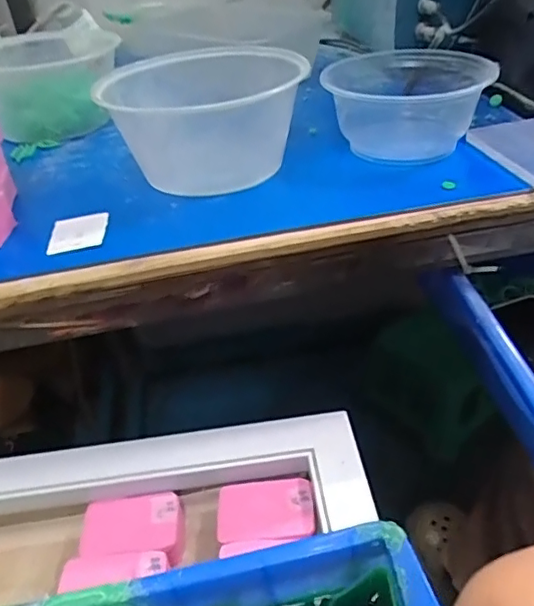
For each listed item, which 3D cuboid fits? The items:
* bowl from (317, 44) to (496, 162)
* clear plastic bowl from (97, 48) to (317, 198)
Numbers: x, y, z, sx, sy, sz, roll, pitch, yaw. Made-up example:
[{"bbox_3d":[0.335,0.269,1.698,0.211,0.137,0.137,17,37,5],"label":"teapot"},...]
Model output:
[{"bbox_3d":[0.117,-0.169,0.478,0.130,0.063,0.127,-4,37,3],"label":"bowl"},{"bbox_3d":[-0.051,-0.146,0.462,0.143,0.079,0.135,4,38,13],"label":"clear plastic bowl"}]

